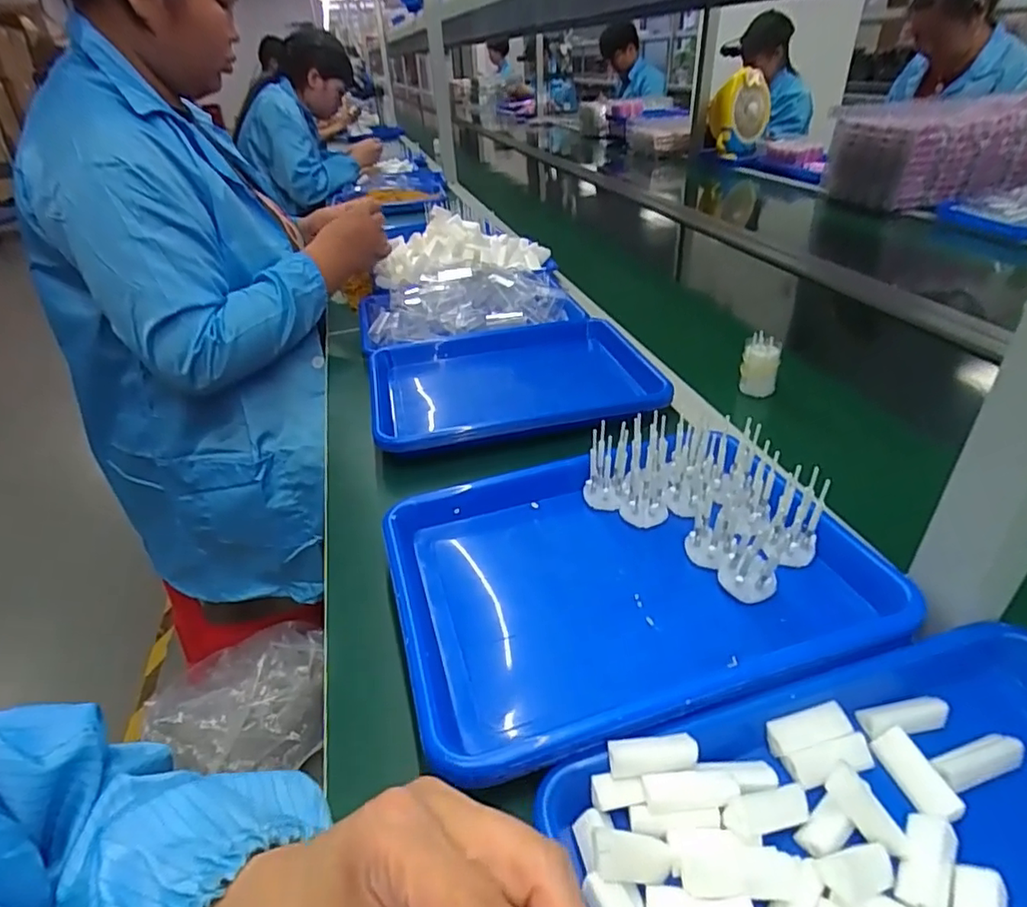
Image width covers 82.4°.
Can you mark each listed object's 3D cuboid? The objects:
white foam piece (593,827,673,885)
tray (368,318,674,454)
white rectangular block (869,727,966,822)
[{"bbox_3d":[0.057,0.195,0.284,0.050,0.011,0.019,28,24,-28],"label":"white foam piece"},{"bbox_3d":[-0.006,-0.081,0.726,0.337,0.056,0.252,-10,34,-9],"label":"tray"},{"bbox_3d":[0.217,0.173,0.317,0.019,0.011,0.047,-8,34,-7],"label":"white rectangular block"}]

